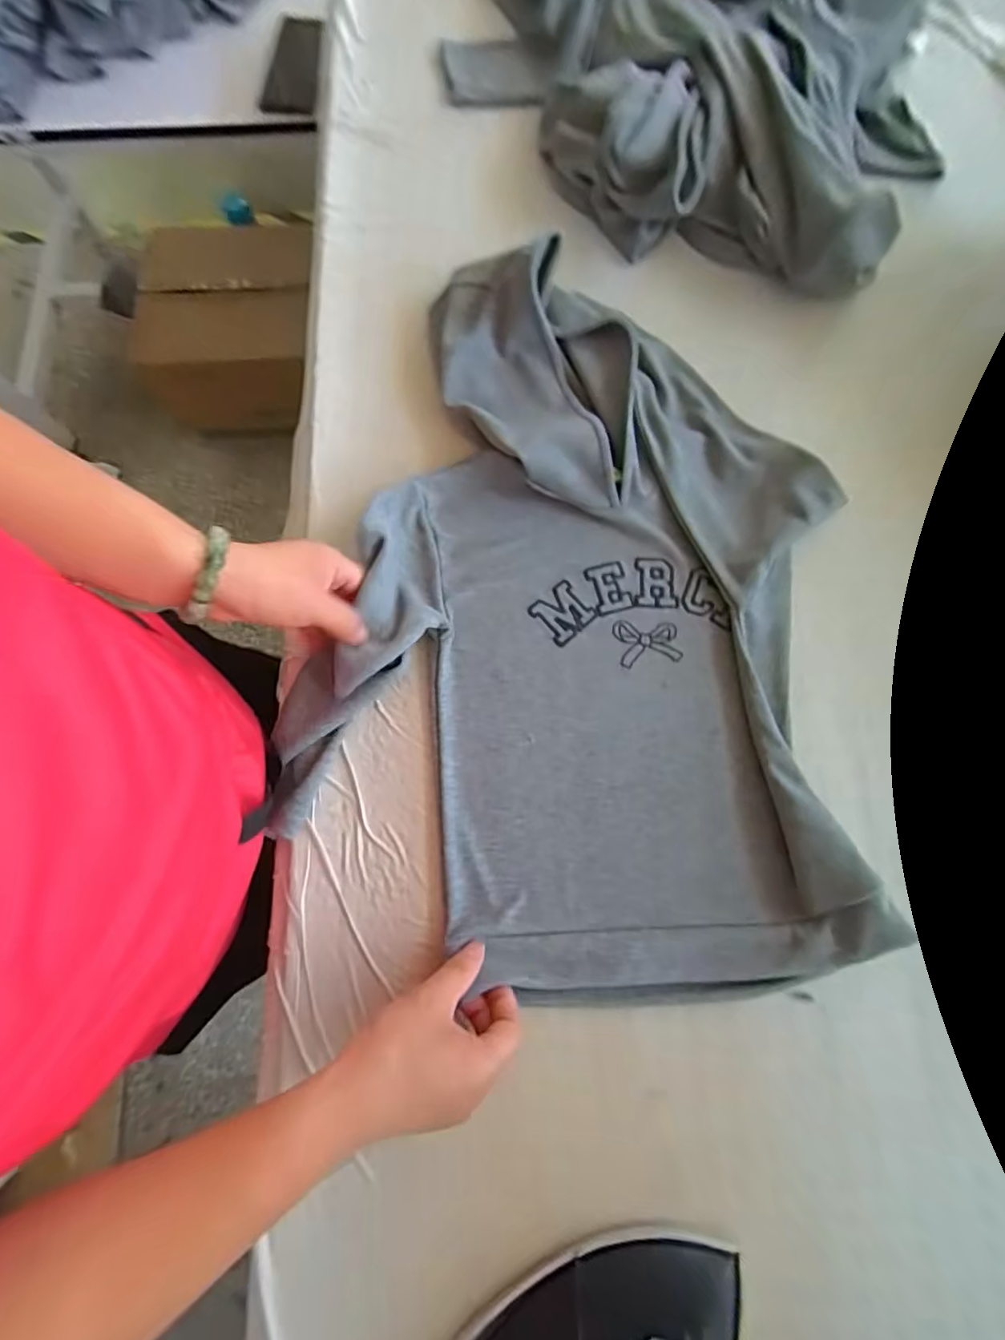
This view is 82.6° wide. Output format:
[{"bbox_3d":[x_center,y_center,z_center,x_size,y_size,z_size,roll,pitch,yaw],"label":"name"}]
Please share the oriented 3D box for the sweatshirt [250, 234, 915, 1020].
[{"bbox_3d":[0.085,-0.042,0.471,0.466,0.058,0.562,13,77,3],"label":"sweatshirt"}]

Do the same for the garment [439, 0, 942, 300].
[{"bbox_3d":[0.219,-0.663,0.594,0.555,0.098,0.480,37,80,8],"label":"garment"}]

